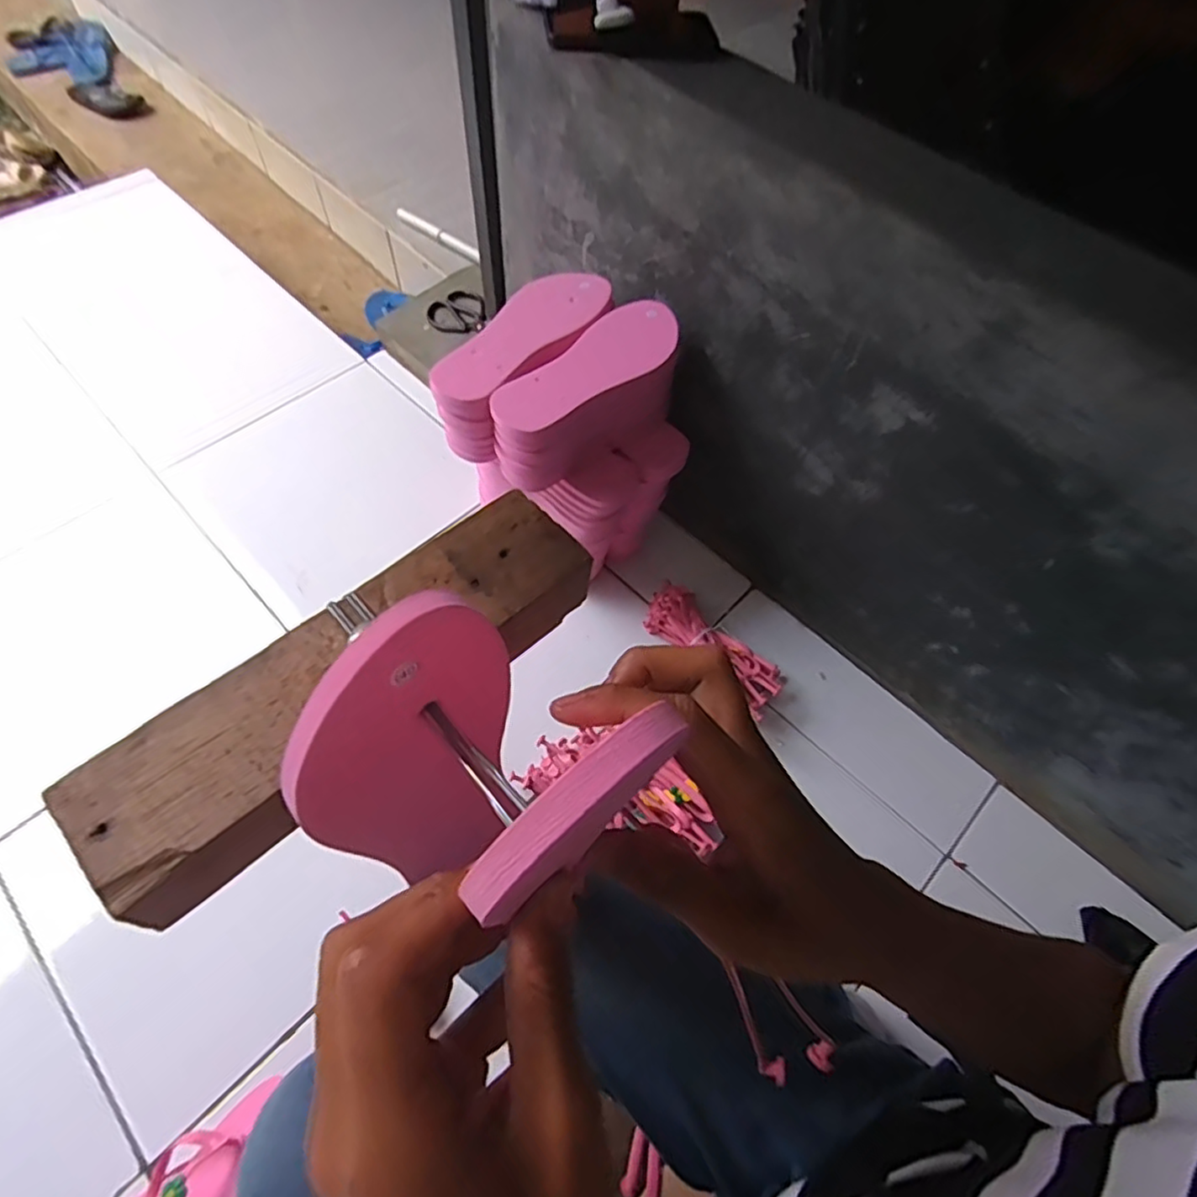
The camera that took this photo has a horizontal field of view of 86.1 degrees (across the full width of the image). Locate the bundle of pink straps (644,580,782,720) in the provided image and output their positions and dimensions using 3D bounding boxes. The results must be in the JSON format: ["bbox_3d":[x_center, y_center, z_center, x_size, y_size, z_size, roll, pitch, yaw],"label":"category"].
[{"bbox_3d":[0.154,0.068,0.863,0.096,0.060,0.211,-30,65,-18],"label":"bundle of pink straps"}]

